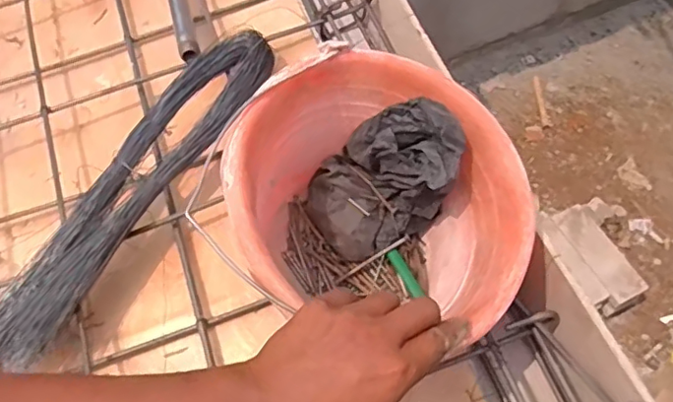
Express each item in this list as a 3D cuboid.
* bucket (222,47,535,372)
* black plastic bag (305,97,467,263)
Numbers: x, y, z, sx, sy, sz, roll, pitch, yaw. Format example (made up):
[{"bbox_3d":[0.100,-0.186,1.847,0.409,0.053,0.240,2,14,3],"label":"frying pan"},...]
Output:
[{"bbox_3d":[0.038,0.004,0.490,0.218,0.178,0.213,-1,62,2],"label":"bucket"},{"bbox_3d":[0.037,-0.022,0.512,0.124,0.121,0.091,-21,63,-3],"label":"black plastic bag"}]

